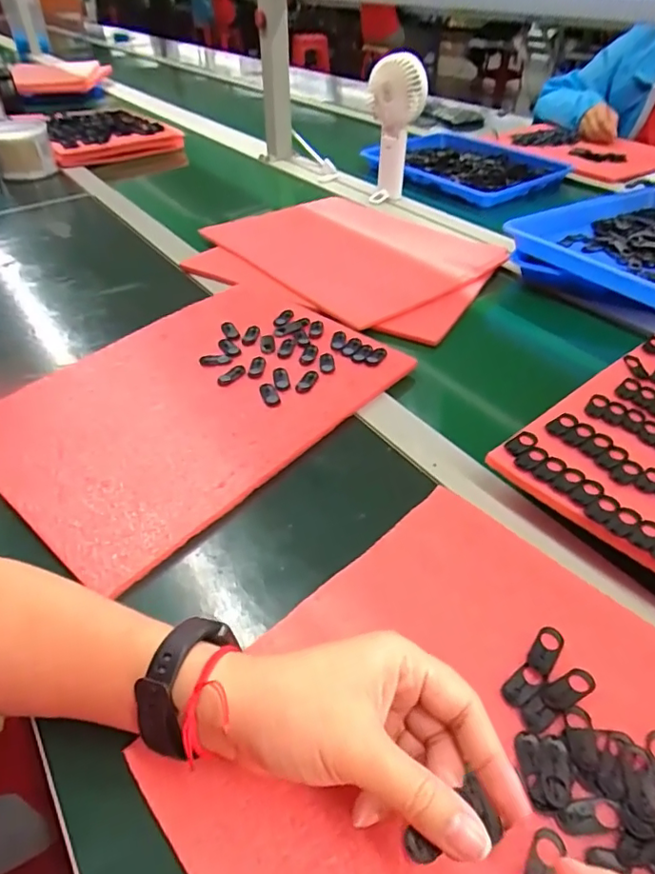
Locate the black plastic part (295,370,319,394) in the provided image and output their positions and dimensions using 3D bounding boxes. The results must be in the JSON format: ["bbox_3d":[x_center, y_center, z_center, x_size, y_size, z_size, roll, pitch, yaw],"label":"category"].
[{"bbox_3d":[-0.019,-0.053,0.496,0.014,0.004,0.034,13,44,15],"label":"black plastic part"}]

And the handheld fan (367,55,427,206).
[{"bbox_3d":[0.108,-0.477,0.863,0.088,0.216,0.045,5,42,6],"label":"handheld fan"}]

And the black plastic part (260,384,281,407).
[{"bbox_3d":[-0.052,-0.038,0.482,0.014,0.004,0.030,-14,44,-14],"label":"black plastic part"}]

